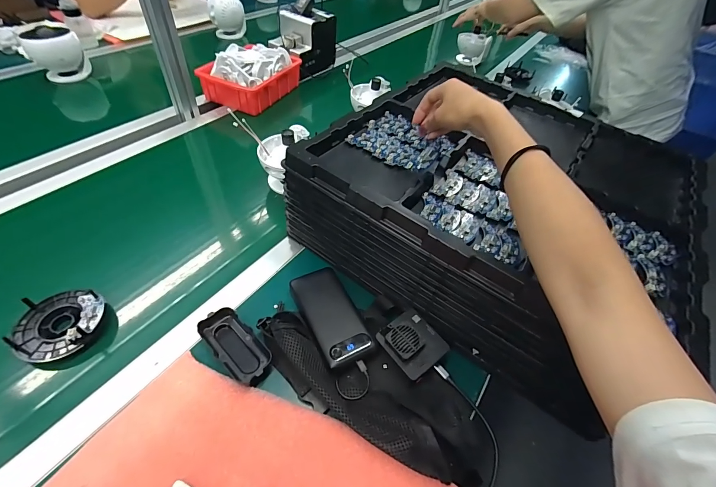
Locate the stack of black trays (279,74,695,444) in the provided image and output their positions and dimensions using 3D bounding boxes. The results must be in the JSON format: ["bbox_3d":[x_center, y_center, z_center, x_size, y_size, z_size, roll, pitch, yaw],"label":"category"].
[{"bbox_3d":[0.241,-0.090,0.568,0.506,0.168,0.502,31,54,22],"label":"stack of black trays"}]

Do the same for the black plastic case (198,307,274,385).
[{"bbox_3d":[-0.160,0.136,0.440,0.109,0.024,0.051,36,56,25],"label":"black plastic case"}]

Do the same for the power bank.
[{"bbox_3d":[-0.040,0.102,0.477,0.074,0.019,0.152,-19,53,-19],"label":"power bank"}]

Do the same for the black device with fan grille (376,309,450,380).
[{"bbox_3d":[0.074,0.130,0.446,0.074,0.024,0.076,-30,57,-26],"label":"black device with fan grille"}]

